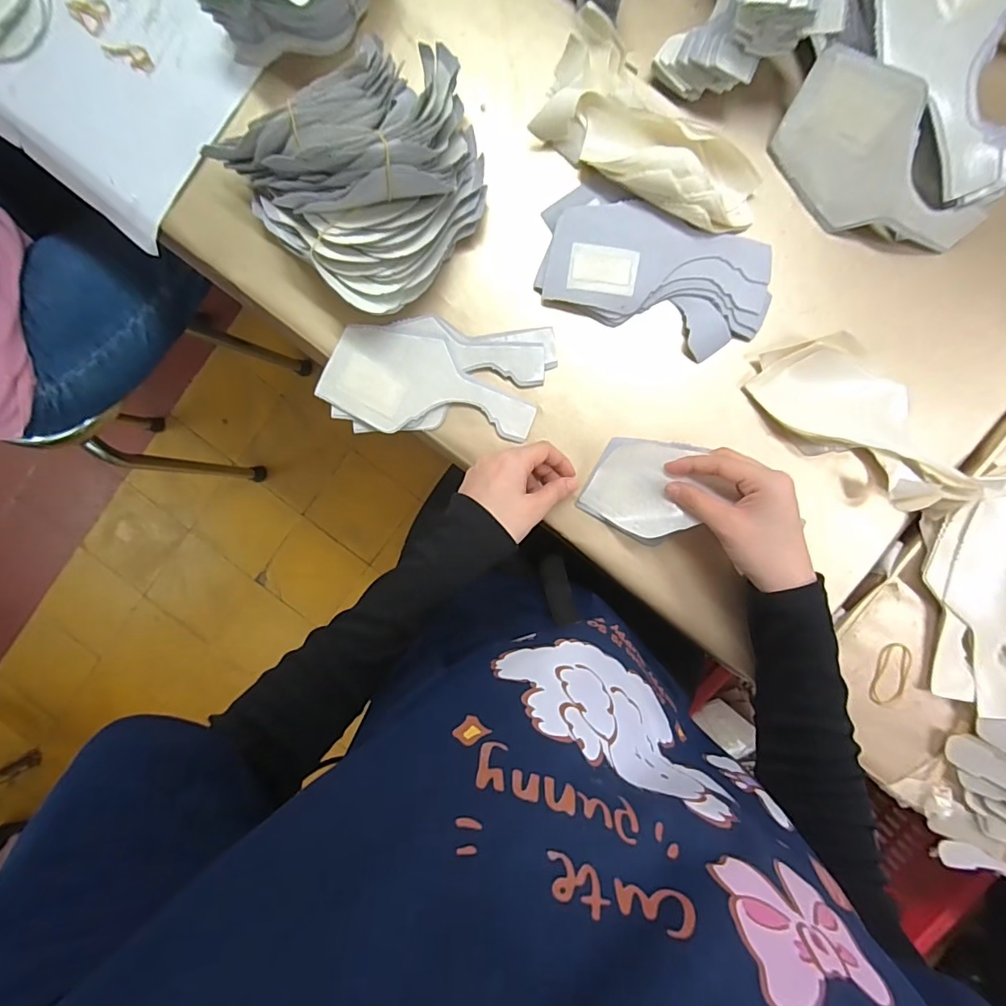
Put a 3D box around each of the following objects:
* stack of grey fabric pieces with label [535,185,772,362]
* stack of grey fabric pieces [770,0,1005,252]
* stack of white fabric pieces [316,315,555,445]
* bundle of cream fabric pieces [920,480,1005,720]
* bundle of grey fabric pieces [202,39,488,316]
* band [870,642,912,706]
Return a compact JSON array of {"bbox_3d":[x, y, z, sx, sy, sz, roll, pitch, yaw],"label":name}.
[{"bbox_3d":[0.126,-0.193,0.415,0.184,0.014,0.099,18,94,1],"label":"stack of grey fabric pieces with label"},{"bbox_3d":[0.311,-0.303,0.369,0.165,0.068,0.174,21,94,1],"label":"stack of grey fabric pieces"},{"bbox_3d":[-0.057,-0.107,0.434,0.193,0.011,0.093,3,94,2],"label":"stack of white fabric pieces"},{"bbox_3d":[0.411,0.078,0.404,0.109,0.034,0.186,-8,93,3],"label":"bundle of cream fabric pieces"},{"bbox_3d":[-0.099,-0.251,0.379,0.177,0.077,0.163,-34,91,4],"label":"bundle of grey fabric pieces"},{"bbox_3d":[0.332,0.147,0.428,0.027,0.004,0.055,12,94,2],"label":"band"}]

